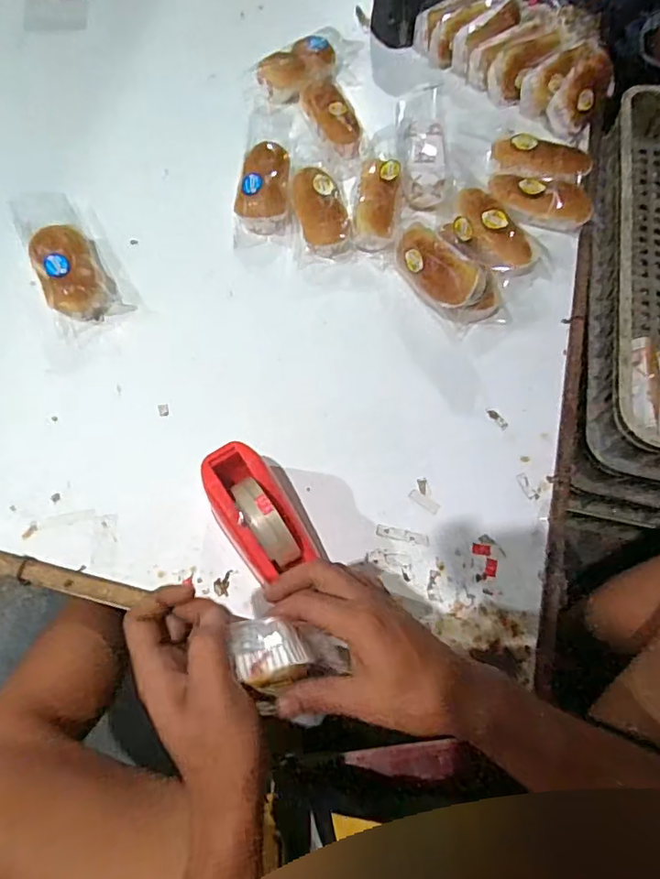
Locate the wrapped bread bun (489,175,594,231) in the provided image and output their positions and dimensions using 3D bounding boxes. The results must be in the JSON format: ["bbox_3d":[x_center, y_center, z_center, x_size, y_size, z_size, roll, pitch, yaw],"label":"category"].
[{"bbox_3d":[0.301,-0.345,0.776,0.153,0.043,0.051,11,68,4],"label":"wrapped bread bun"}]

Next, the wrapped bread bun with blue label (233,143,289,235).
[{"bbox_3d":[-0.095,-0.361,0.772,0.072,0.047,0.138,3,67,0],"label":"wrapped bread bun with blue label"}]

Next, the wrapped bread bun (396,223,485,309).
[{"bbox_3d":[0.135,-0.220,0.693,0.138,0.043,0.070,47,116,12],"label":"wrapped bread bun"}]

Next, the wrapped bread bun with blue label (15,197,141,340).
[{"bbox_3d":[-0.348,-0.255,0.727,0.107,0.063,0.232,-25,70,-12],"label":"wrapped bread bun with blue label"}]

